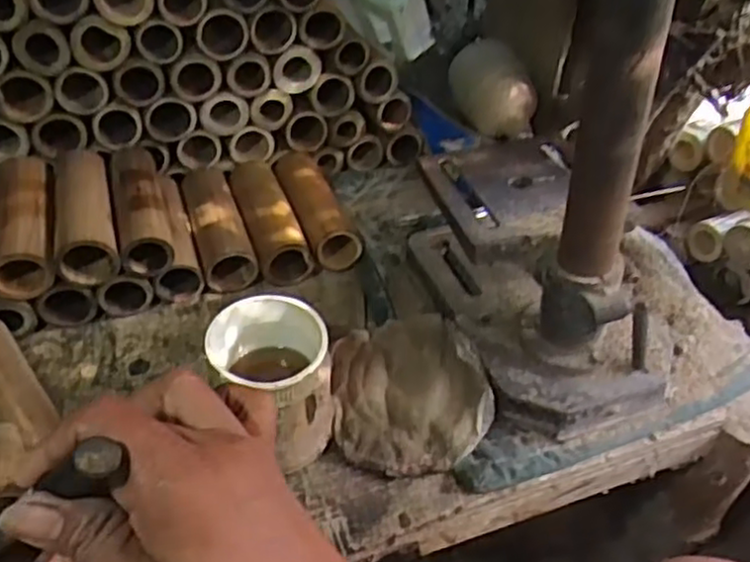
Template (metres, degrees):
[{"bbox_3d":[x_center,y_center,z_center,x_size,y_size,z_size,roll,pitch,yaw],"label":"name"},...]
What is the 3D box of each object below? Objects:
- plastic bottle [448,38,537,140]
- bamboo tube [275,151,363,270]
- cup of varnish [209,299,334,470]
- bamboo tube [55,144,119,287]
[{"bbox_3d":[0.157,-0.248,0.934,0.088,0.087,0.121,-14,45,-14],"label":"plastic bottle"},{"bbox_3d":[-0.067,-0.091,0.832,0.065,0.058,0.183,-14,45,-14],"label":"bamboo tube"},{"bbox_3d":[-0.082,0.085,0.597,0.098,0.110,0.092,0,44,0],"label":"cup of varnish"},{"bbox_3d":[-0.302,-0.073,0.744,0.059,0.056,0.179,-12,45,-13],"label":"bamboo tube"}]

